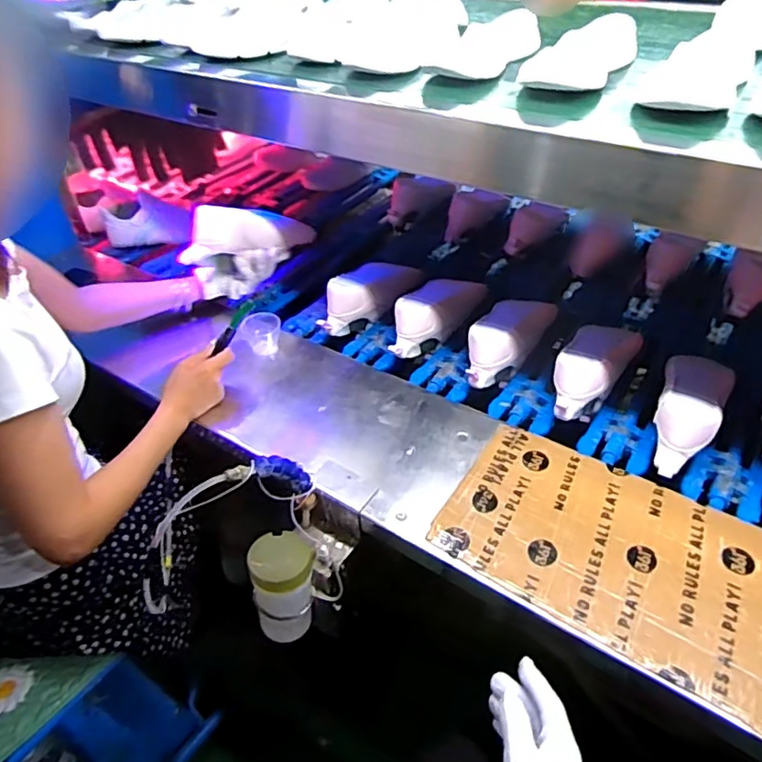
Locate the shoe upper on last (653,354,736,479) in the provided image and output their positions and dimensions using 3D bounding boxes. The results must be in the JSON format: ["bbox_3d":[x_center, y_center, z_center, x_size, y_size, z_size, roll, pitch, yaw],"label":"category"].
[{"bbox_3d":[0.431,0.041,0.826,0.086,0.091,0.229,21,45,28],"label":"shoe upper on last"}]

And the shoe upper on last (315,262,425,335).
[{"bbox_3d":[-0.019,-0.177,1.102,0.093,0.097,0.264,19,44,26],"label":"shoe upper on last"}]

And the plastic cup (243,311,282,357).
[{"bbox_3d":[-0.200,-0.079,1.002,0.060,0.057,0.061,-2,38,2],"label":"plastic cup"}]

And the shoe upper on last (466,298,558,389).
[{"bbox_3d":[0.211,-0.073,0.967,0.078,0.094,0.220,22,45,29],"label":"shoe upper on last"}]

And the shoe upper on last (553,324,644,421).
[{"bbox_3d":[0.328,-0.032,0.911,0.090,0.098,0.242,23,46,30],"label":"shoe upper on last"}]

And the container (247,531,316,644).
[{"bbox_3d":[-0.117,0.261,0.736,0.081,0.141,0.074,-9,39,-7],"label":"container"}]

